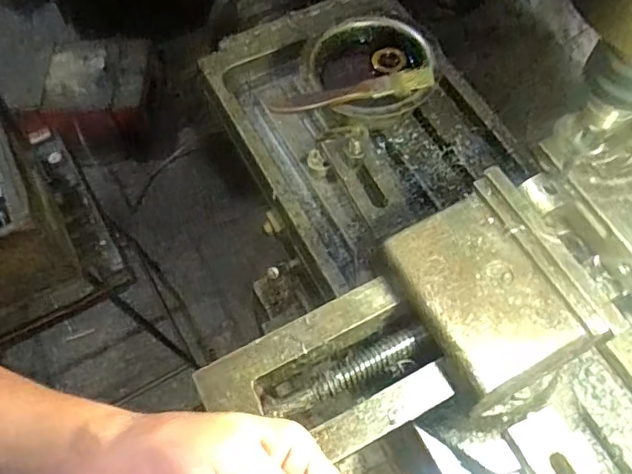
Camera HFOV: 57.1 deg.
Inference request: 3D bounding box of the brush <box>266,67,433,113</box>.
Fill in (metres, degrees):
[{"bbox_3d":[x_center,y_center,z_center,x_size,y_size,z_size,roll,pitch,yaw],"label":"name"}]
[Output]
[{"bbox_3d":[0.035,-0.136,0.546,0.154,0.014,0.023,-13,62,-6],"label":"brush"}]

